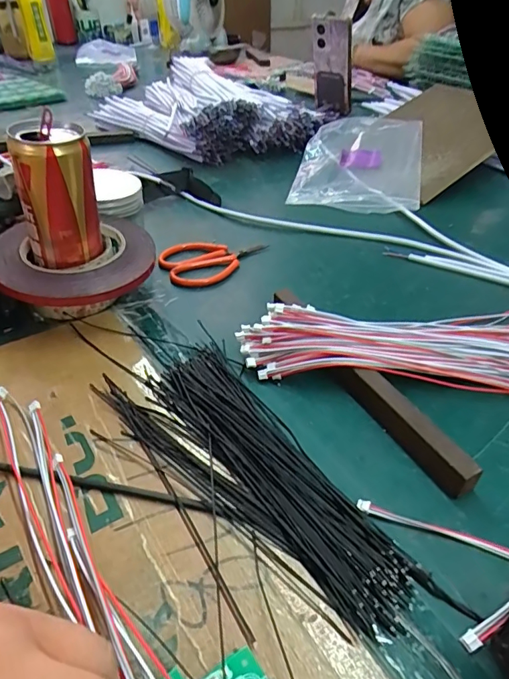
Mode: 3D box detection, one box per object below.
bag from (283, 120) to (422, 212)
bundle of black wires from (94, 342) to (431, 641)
[{"bbox_3d":[0.156,-0.266,0.691,0.167,0.048,0.281,10,41,11],"label":"bag"},{"bbox_3d":[0.001,0.075,0.292,0.088,0.013,0.226,-27,47,-31],"label":"bundle of black wires"}]

